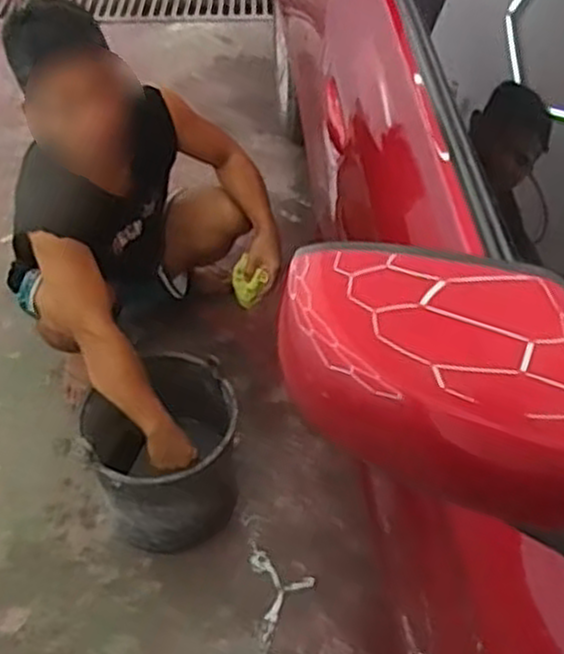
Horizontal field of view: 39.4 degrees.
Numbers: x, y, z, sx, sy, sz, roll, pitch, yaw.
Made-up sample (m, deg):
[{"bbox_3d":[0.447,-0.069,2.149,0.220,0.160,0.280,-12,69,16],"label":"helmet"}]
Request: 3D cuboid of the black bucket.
[{"bbox_3d":[-0.217,0.271,1.548,0.290,0.292,0.243,-19,48,-14],"label":"black bucket"}]

